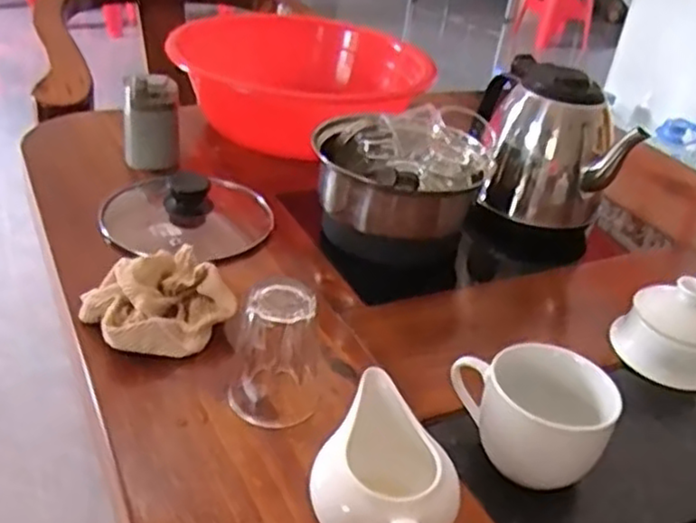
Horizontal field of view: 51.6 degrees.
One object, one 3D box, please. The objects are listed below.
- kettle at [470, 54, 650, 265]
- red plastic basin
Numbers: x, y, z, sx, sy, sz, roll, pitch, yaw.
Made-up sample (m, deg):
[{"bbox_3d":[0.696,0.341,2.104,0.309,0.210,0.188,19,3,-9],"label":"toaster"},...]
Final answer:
[{"bbox_3d":[0.197,-0.103,0.734,0.121,0.176,0.159,6,30,-2],"label":"kettle"},{"bbox_3d":[-0.049,-0.210,0.850,0.257,0.092,0.257,-18,40,-35],"label":"red plastic basin"}]

